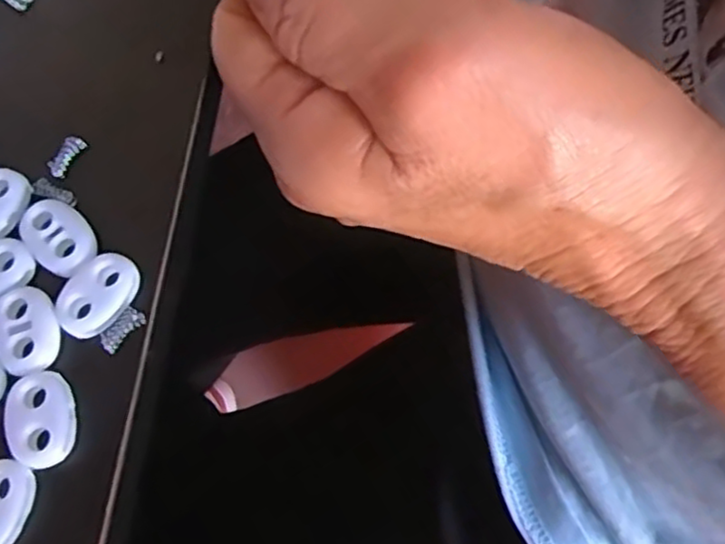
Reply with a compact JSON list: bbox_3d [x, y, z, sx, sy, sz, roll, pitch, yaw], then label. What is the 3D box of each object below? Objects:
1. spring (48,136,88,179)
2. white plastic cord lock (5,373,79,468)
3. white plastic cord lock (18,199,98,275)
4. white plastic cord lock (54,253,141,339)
[{"bbox_3d":[-0.081,-0.032,0.194,0.005,0.004,0.012,25,74,10],"label":"spring"},{"bbox_3d":[-0.076,0.035,0.169,0.014,0.006,0.022,-20,71,-5],"label":"white plastic cord lock"},{"bbox_3d":[-0.079,-0.009,0.183,0.022,0.004,0.016,43,78,15],"label":"white plastic cord lock"},{"bbox_3d":[-0.066,0.005,0.179,0.015,0.004,0.022,42,77,15],"label":"white plastic cord lock"}]

